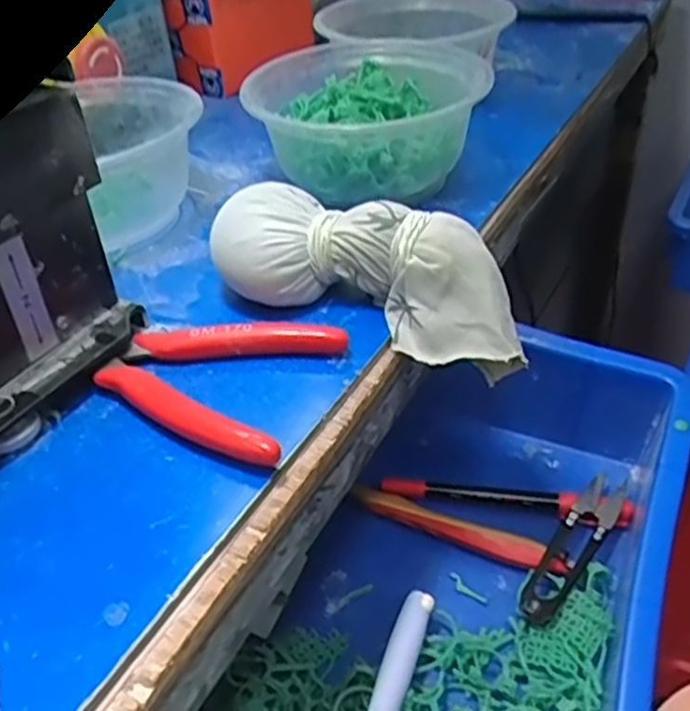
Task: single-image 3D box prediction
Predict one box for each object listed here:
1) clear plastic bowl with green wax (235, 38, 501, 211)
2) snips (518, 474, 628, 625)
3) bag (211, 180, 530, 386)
[{"bbox_3d":[0.014,-0.136,0.427,0.125,0.059,0.117,-2,39,2],"label":"clear plastic bowl with green wax"},{"bbox_3d":[0.123,0.101,0.393,0.021,0.016,0.105,25,46,32],"label":"snips"},{"bbox_3d":[0.012,-0.039,0.329,0.148,0.053,0.050,20,43,5],"label":"bag"}]

